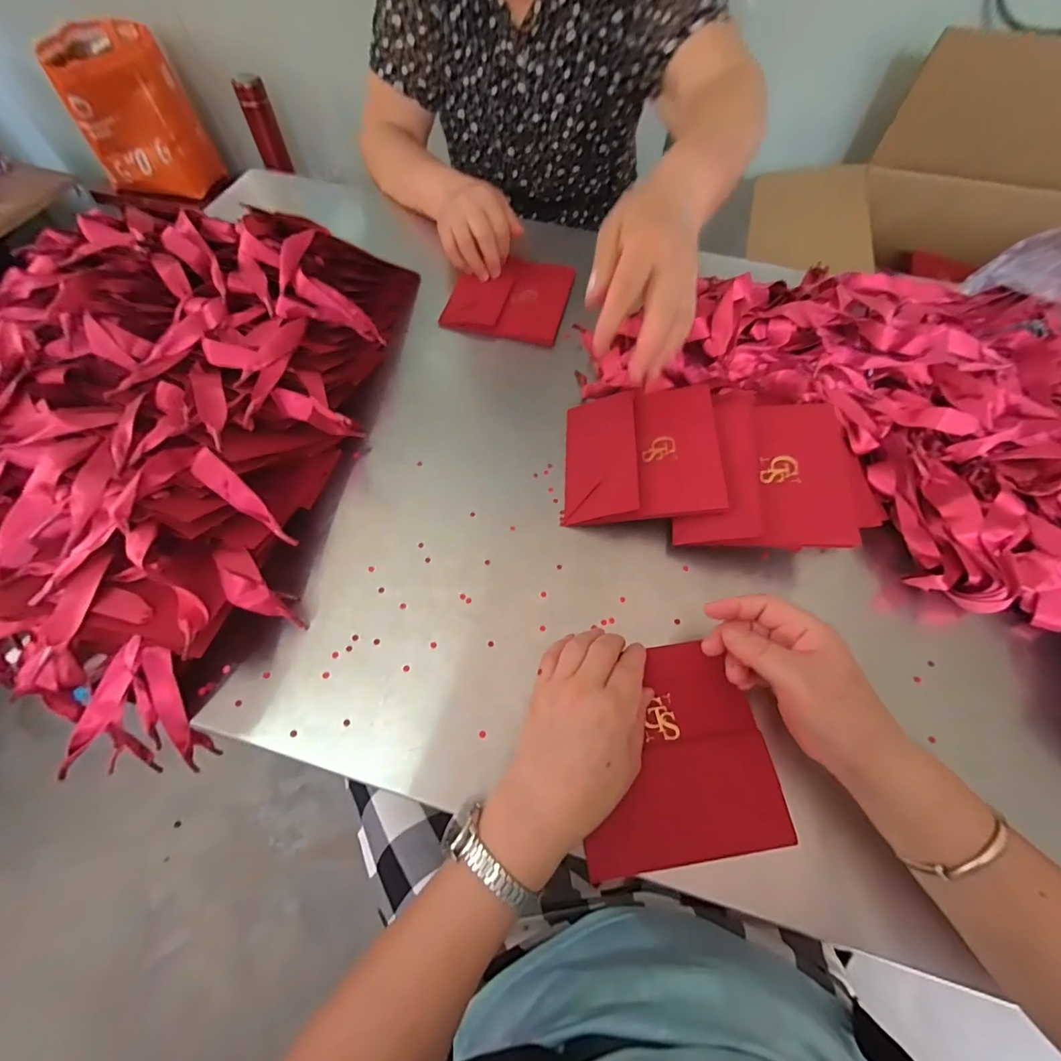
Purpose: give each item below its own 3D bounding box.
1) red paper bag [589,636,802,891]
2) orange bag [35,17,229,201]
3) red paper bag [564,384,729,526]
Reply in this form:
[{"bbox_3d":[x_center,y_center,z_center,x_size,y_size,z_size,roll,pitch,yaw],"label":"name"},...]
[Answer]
[{"bbox_3d":[0.099,0.157,0.326,0.133,0.015,0.135,-7,62,-5],"label":"red paper bag"},{"bbox_3d":[-0.934,-0.986,1.087,0.244,0.254,0.262,-27,65,-15],"label":"orange bag"},{"bbox_3d":[0.101,-0.074,0.427,0.138,0.015,0.136,-4,65,14],"label":"red paper bag"}]

